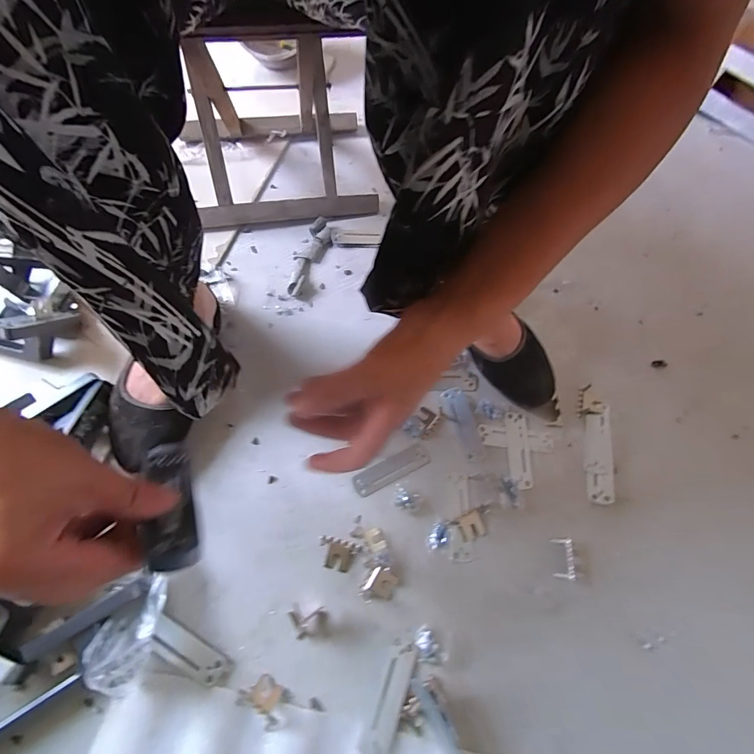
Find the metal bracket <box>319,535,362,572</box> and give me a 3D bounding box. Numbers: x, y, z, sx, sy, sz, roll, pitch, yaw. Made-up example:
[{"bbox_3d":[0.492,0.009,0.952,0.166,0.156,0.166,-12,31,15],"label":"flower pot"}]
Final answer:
[{"bbox_3d":[-0.042,0.191,0.407,0.045,0.005,0.030,13,64,3],"label":"metal bracket"}]

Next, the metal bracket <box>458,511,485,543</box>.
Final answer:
[{"bbox_3d":[0.106,0.169,0.424,0.028,0.004,0.025,-21,67,-13],"label":"metal bracket"}]

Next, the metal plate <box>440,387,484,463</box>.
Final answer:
[{"bbox_3d":[0.111,0.058,0.478,0.029,0.005,0.098,-13,66,-9],"label":"metal plate"}]

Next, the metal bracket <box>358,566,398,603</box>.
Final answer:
[{"bbox_3d":[0.003,0.218,0.394,0.031,0.013,0.037,26,66,9],"label":"metal bracket"}]

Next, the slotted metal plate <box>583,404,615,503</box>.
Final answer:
[{"bbox_3d":[0.277,0.095,0.472,0.032,0.009,0.122,11,64,2],"label":"slotted metal plate"}]

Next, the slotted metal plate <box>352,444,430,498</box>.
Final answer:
[{"bbox_3d":[0.017,0.110,0.454,0.095,0.004,0.030,-24,68,-14],"label":"slotted metal plate"}]

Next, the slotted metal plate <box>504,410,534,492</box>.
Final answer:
[{"bbox_3d":[0.176,0.090,0.471,0.028,0.005,0.094,4,64,-1],"label":"slotted metal plate"}]

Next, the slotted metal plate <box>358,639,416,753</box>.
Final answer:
[{"bbox_3d":[0.013,0.302,0.356,0.024,0.004,0.093,21,65,7],"label":"slotted metal plate"}]

